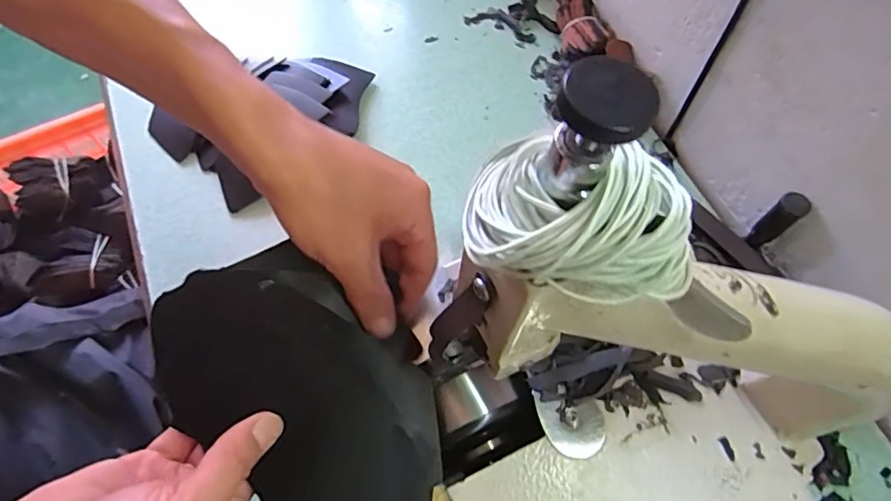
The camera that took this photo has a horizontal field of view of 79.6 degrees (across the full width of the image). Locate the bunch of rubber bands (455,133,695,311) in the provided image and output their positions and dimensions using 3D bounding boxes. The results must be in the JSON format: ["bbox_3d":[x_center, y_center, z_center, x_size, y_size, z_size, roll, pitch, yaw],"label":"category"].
[{"bbox_3d":[0.042,-0.009,0.160,0.072,0.036,0.040,25,64,9],"label":"bunch of rubber bands"}]

